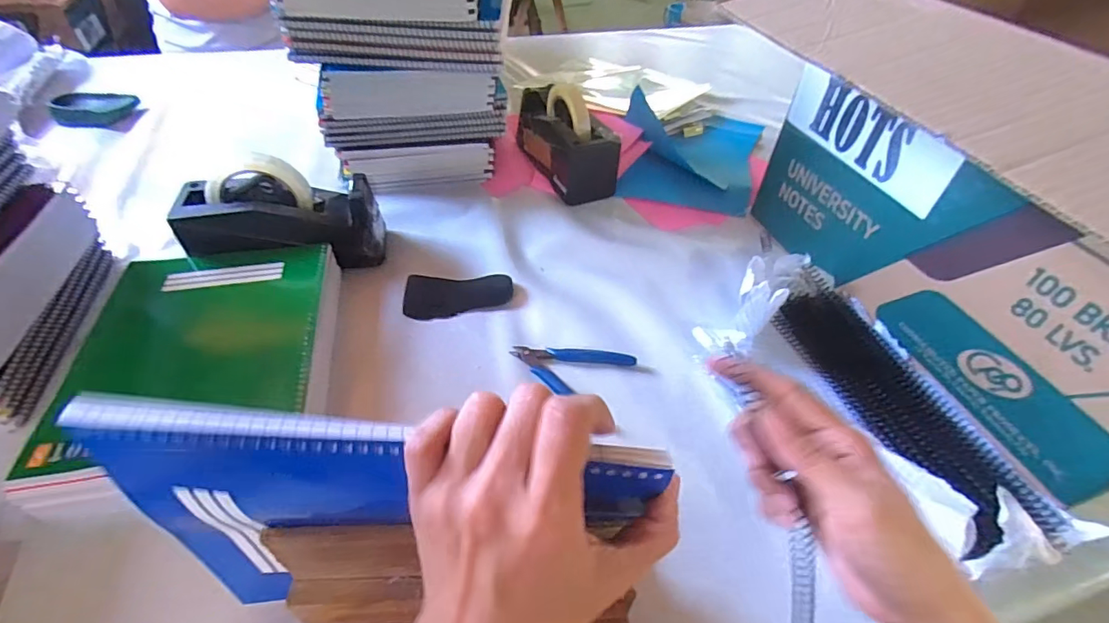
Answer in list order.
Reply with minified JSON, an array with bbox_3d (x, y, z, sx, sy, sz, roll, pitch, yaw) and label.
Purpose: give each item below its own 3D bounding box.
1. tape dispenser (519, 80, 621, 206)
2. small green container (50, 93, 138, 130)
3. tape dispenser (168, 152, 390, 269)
[{"bbox_3d":[0.011,-0.257,0.724,0.084,0.127,0.198,-16,49,-17],"label":"tape dispenser"},{"bbox_3d":[-0.739,-0.326,0.804,0.115,0.040,0.075,-33,57,-29],"label":"small green container"},{"bbox_3d":[-0.302,-0.114,0.555,0.211,0.101,0.076,3,43,-18],"label":"tape dispenser"}]

